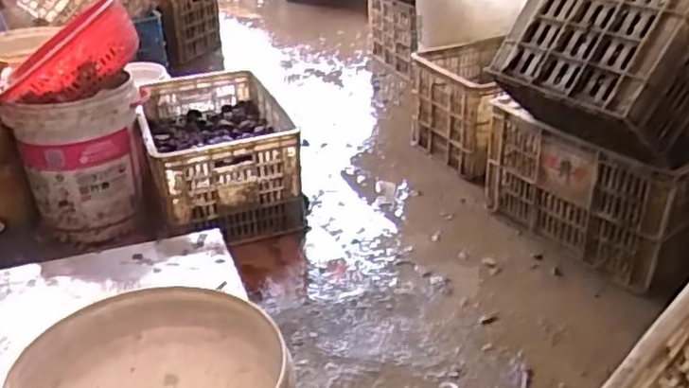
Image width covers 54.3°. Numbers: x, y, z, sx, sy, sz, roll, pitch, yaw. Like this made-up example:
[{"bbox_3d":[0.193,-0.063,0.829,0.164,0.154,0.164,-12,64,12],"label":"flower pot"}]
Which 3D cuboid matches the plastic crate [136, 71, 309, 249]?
[{"bbox_3d":[-0.337,-0.103,1.793,0.365,0.268,0.525,-12,31,-18],"label":"plastic crate"}]

